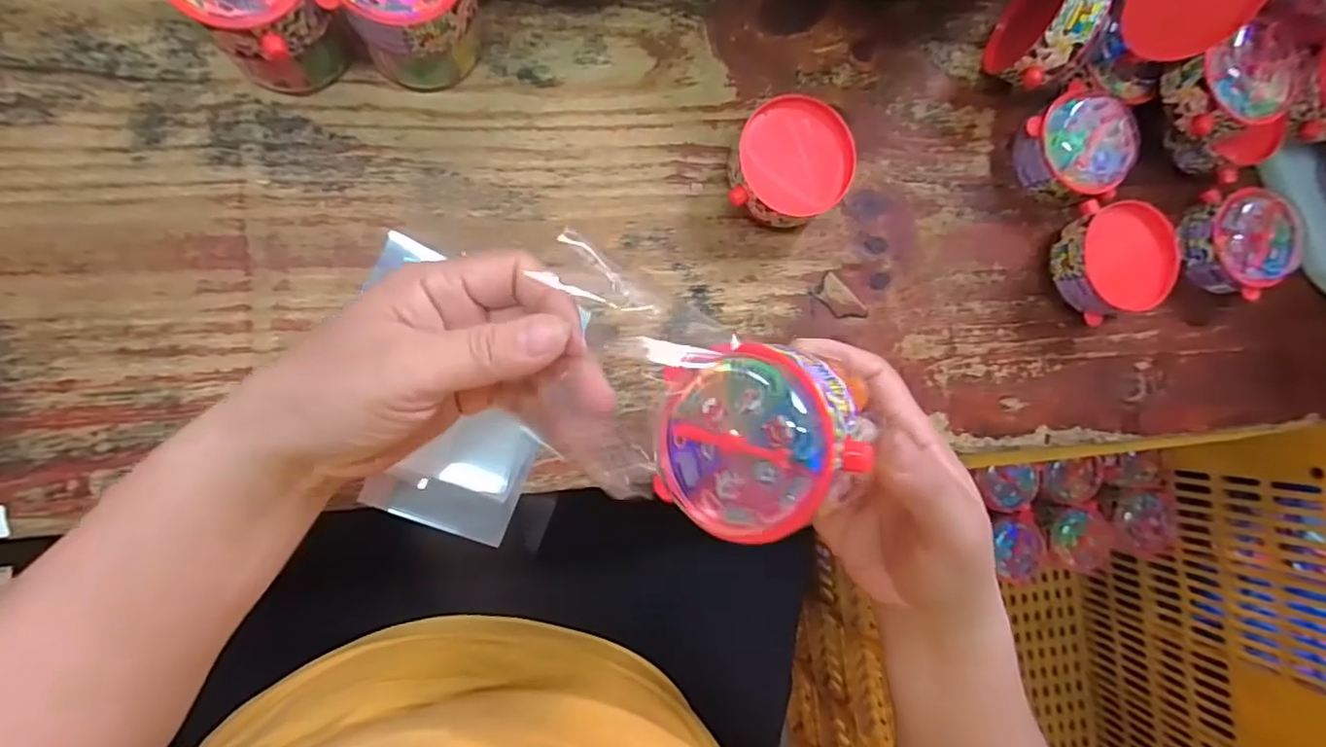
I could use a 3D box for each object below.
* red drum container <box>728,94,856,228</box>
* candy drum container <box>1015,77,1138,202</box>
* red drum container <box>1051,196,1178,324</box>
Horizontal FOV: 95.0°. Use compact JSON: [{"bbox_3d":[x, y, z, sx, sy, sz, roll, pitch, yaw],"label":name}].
[{"bbox_3d":[0.071,-0.118,0.353,0.065,0.039,0.067,0,90,-10],"label":"red drum container"},{"bbox_3d":[0.266,-0.144,0.394,0.061,0.038,0.069,-38,96,-8],"label":"candy drum container"},{"bbox_3d":[0.285,-0.074,0.393,0.067,0.040,0.071,0,90,-10],"label":"red drum container"}]

